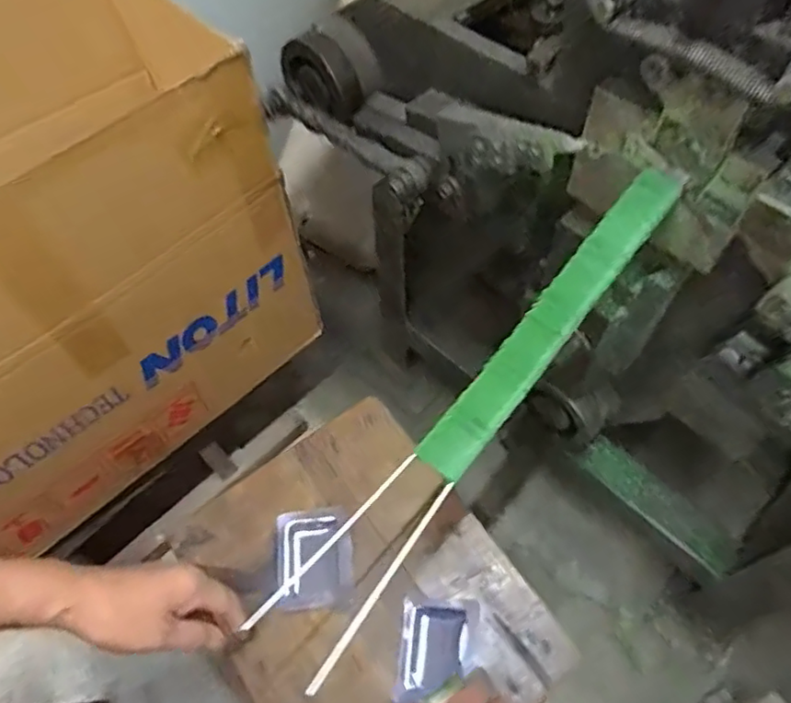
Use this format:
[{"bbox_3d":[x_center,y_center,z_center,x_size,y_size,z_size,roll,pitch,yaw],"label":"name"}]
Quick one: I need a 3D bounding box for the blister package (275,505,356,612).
[{"bbox_3d":[-0.073,0.185,0.535,0.067,0.014,0.083,-6,58,-2],"label":"blister package"}]

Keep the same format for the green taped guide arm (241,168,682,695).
[{"bbox_3d":[0.072,0.021,0.413,0.049,0.023,0.421,35,71,21],"label":"green taped guide arm"}]

